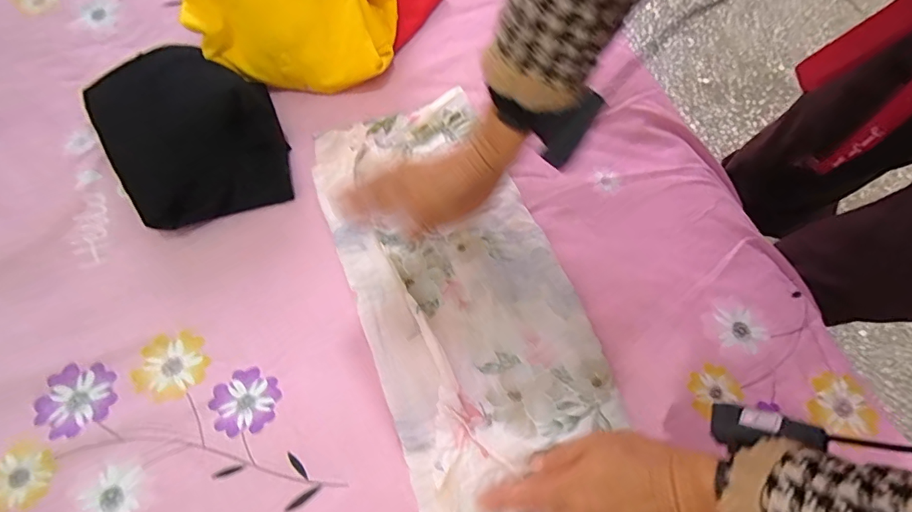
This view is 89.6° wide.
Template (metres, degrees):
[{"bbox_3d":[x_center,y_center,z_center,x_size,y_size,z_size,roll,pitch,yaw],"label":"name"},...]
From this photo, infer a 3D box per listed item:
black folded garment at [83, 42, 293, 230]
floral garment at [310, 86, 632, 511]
[{"bbox_3d":[-0.304,-0.158,0.526,0.173,0.061,0.246,-31,72,-13],"label":"black folded garment"},{"bbox_3d":[0.022,0.082,0.449,0.210,0.037,0.565,-18,68,-9],"label":"floral garment"}]

